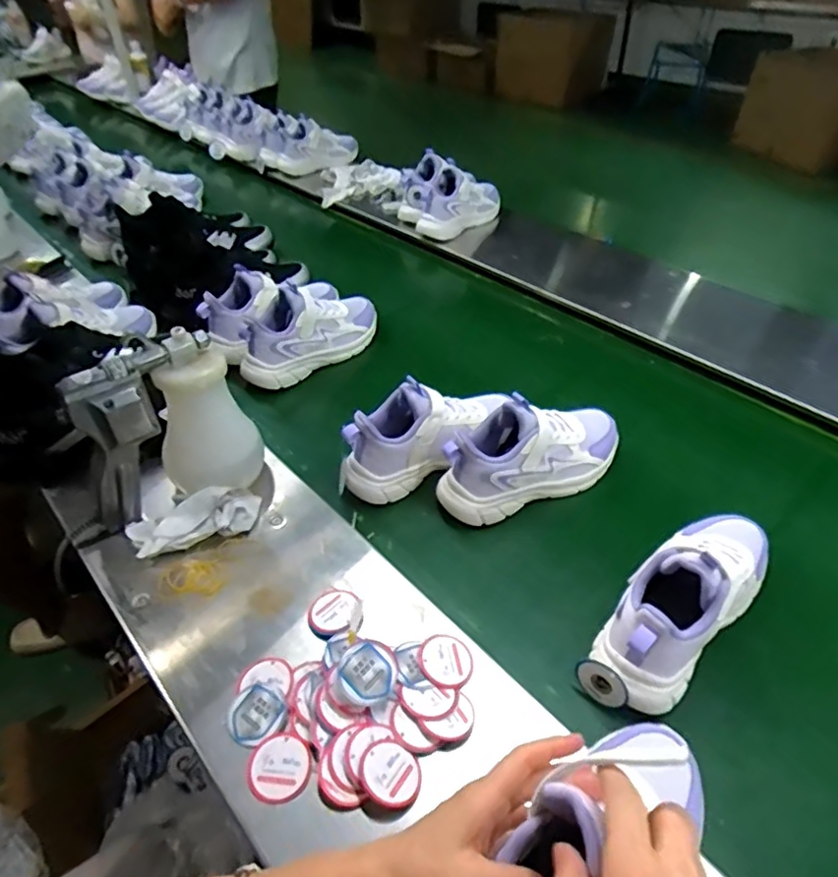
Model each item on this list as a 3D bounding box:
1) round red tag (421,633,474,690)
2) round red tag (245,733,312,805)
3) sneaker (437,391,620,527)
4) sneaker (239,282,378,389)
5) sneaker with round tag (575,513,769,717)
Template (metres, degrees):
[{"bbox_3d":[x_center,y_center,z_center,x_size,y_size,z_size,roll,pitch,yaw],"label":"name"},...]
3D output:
[{"bbox_3d":[0.024,0.199,0.538,0.045,0.008,0.051,-22,47,-19],"label":"round red tag"},{"bbox_3d":[-0.111,0.263,0.475,0.049,0.005,0.051,-1,44,1],"label":"round red tag"},{"bbox_3d":[0.137,0.012,0.704,0.240,0.120,0.081,-17,46,-16],"label":"sneaker"},{"bbox_3d":[-0.171,-0.183,0.929,0.244,0.129,0.092,-31,51,-27],"label":"sneaker"},{"bbox_3d":[0.255,0.143,0.552,0.230,0.121,0.087,-35,53,-29],"label":"sneaker with round tag"}]

